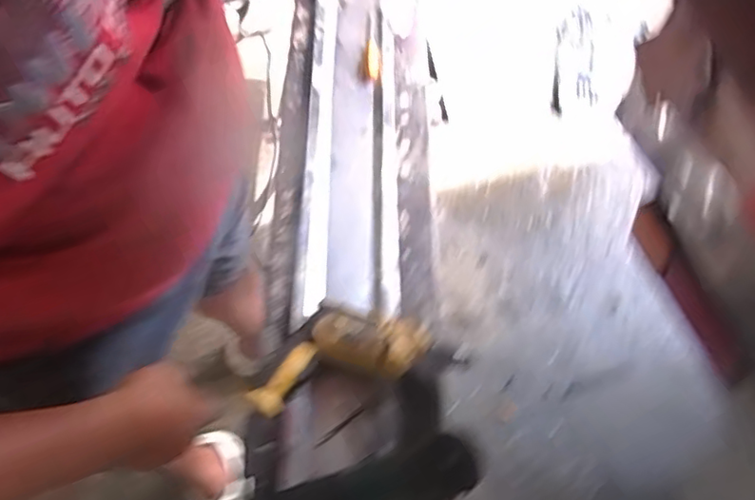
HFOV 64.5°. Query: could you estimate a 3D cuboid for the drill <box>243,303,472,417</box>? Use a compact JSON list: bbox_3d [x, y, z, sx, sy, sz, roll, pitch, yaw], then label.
[{"bbox_3d":[-0.038,0.136,0.850,0.296,0.060,0.126,-14,63,-7],"label":"drill"}]

